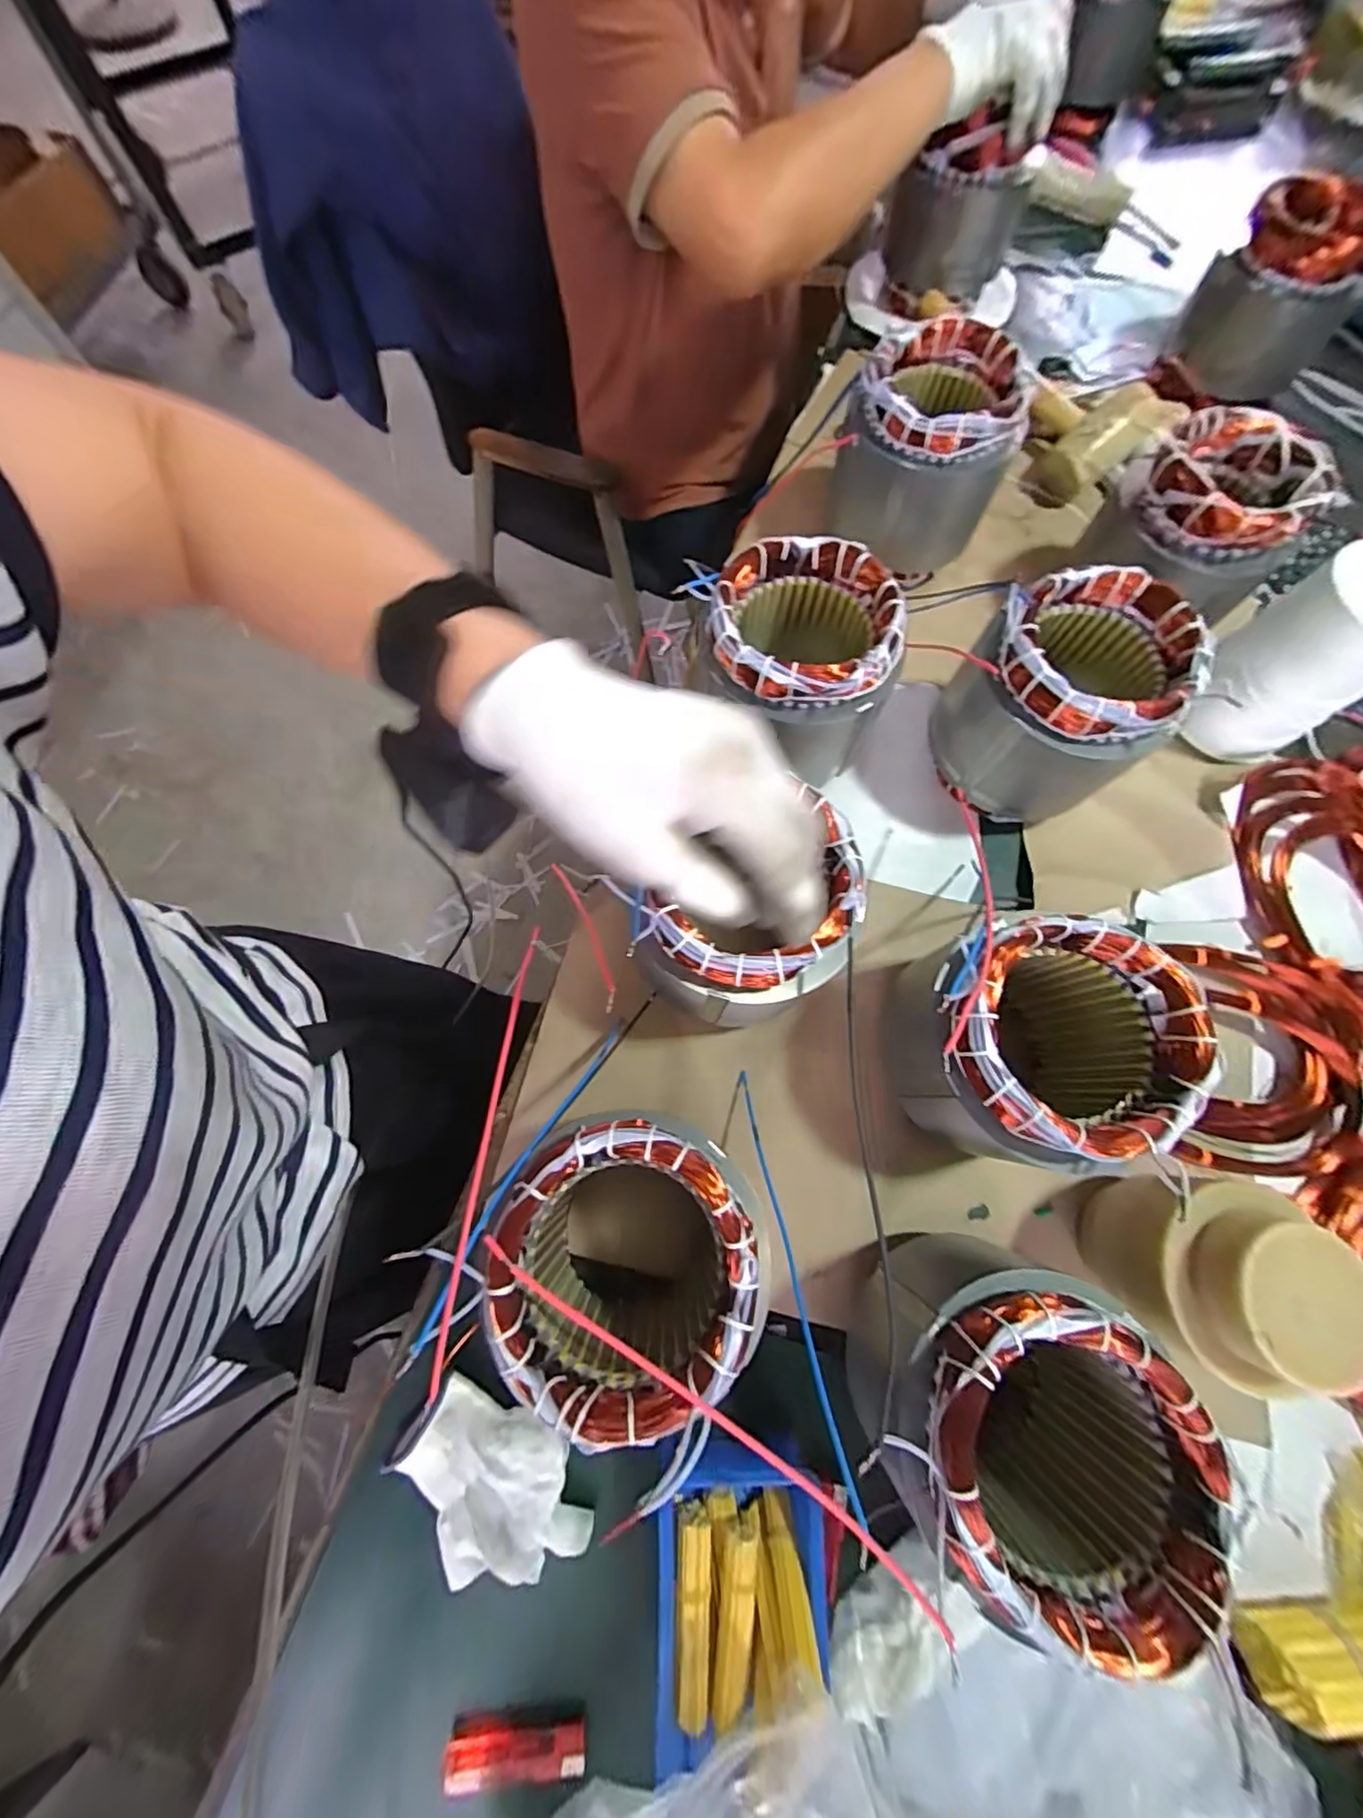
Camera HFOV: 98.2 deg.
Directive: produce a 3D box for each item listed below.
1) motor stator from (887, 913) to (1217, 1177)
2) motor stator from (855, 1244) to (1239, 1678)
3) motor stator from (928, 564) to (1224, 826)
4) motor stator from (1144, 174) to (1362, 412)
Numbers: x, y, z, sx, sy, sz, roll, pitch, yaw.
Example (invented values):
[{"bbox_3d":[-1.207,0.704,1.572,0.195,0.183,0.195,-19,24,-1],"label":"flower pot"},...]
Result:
[{"bbox_3d":[0.223,0.093,0.404,0.141,0.166,0.133,0,72,0],"label":"motor stator"},{"bbox_3d":[0.179,0.284,0.342,0.151,0.158,0.147,0,72,0],"label":"motor stator"},{"bbox_3d":[0.305,-0.172,0.473,0.145,0.128,0.154,27,74,8],"label":"motor stator"},{"bbox_3d":[0.673,-0.690,0.687,0.147,0.171,0.147,37,76,11],"label":"motor stator"}]

